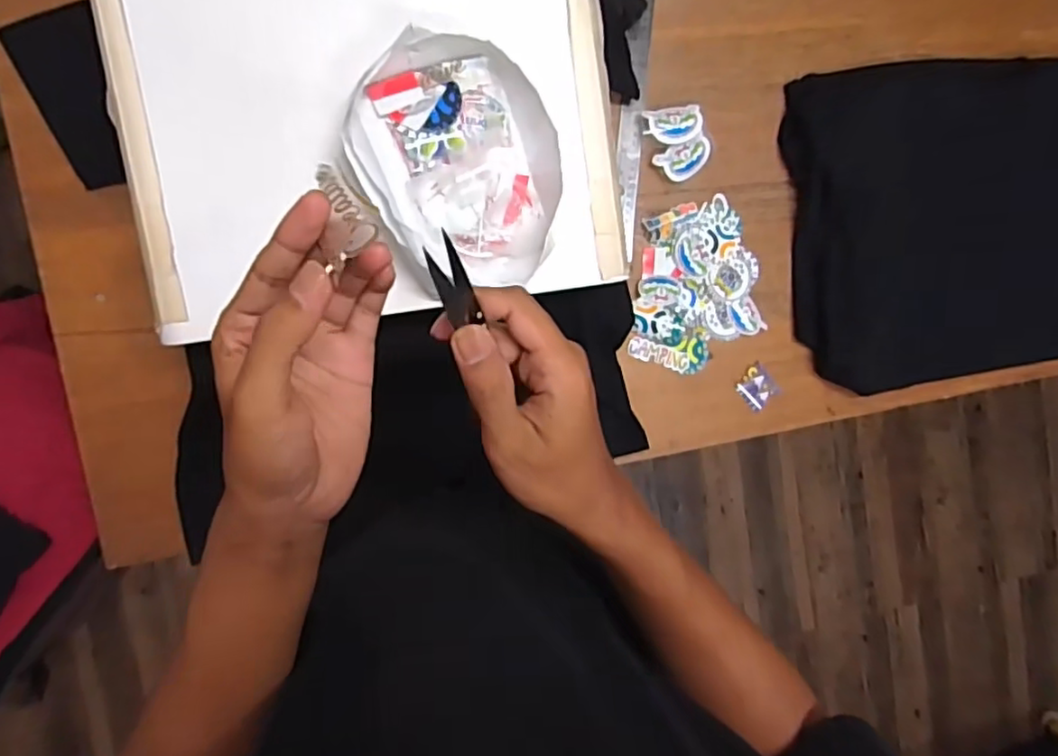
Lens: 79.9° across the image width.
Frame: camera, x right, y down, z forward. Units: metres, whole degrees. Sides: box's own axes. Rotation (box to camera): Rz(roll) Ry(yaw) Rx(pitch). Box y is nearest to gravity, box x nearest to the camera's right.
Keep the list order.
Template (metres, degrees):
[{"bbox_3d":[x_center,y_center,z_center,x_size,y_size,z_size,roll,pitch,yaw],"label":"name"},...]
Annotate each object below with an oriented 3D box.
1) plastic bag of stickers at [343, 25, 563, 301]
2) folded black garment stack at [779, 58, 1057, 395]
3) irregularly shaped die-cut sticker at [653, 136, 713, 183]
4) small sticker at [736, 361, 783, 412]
[{"bbox_3d":[-0.056,-0.170,0.507,0.167,0.041,0.193,-3,92,-9],"label":"plastic bag of stickers"},{"bbox_3d":[0.578,-0.192,0.760,0.528,0.106,0.375,-6,93,-9],"label":"folded black garment stack"},{"bbox_3d":[0.179,-0.249,0.722,0.063,0.006,0.042,-29,107,1],"label":"irregularly shaped die-cut sticker"},{"bbox_3d":[0.276,0.010,0.759,0.044,0.004,0.048,-44,98,-5],"label":"small sticker"}]

